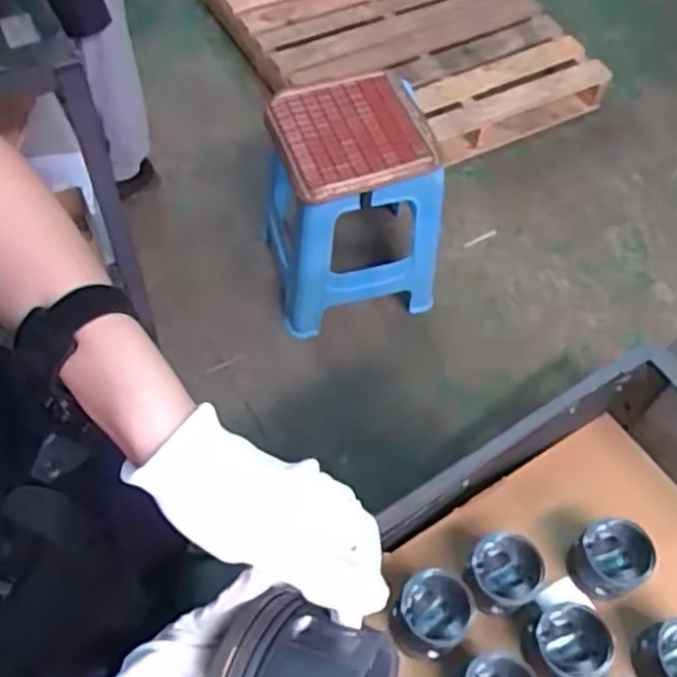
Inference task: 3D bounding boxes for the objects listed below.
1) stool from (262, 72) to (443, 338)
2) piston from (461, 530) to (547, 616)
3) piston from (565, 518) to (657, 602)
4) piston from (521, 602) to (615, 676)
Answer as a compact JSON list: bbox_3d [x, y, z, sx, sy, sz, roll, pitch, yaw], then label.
[{"bbox_3d":[0.031,-0.291,1.615,0.337,0.453,0.319,-13,61,-11],"label":"stool"},{"bbox_3d":[0.202,0.293,0.899,0.095,0.066,0.088,-28,65,-19],"label":"piston"},{"bbox_3d":[0.342,0.280,0.917,0.089,0.073,0.088,-30,66,-20],"label":"piston"},{"bbox_3d":[0.270,0.363,0.855,0.081,0.081,0.086,2,59,-3],"label":"piston"}]

